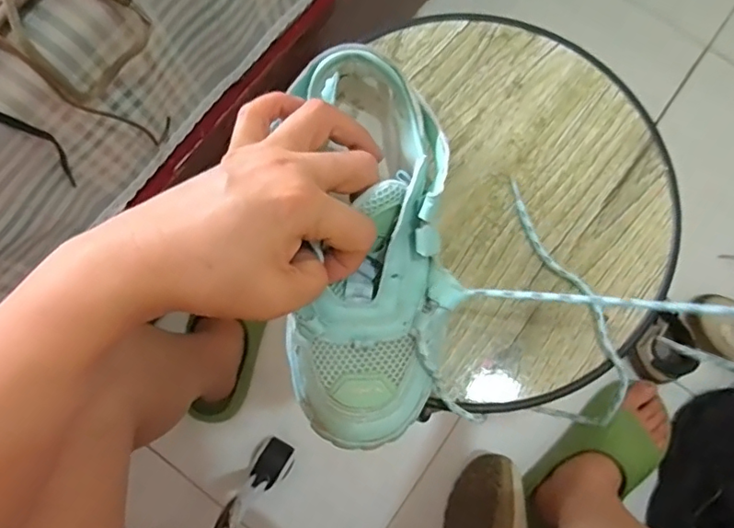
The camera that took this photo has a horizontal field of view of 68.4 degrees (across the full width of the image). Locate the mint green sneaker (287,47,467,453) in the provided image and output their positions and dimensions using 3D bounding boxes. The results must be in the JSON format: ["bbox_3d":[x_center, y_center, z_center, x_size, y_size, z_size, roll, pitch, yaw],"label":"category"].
[{"bbox_3d":[0.004,-0.009,0.306,0.086,0.076,0.215,3,85,0],"label":"mint green sneaker"}]

